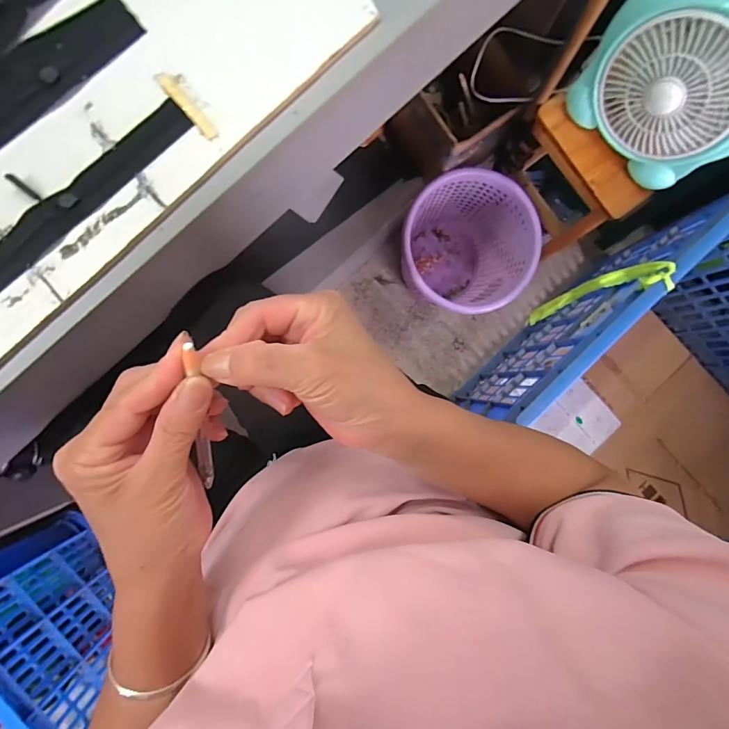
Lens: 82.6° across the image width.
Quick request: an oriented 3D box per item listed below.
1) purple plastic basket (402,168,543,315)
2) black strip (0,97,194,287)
[{"bbox_3d":[0.203,-0.248,0.960,0.264,0.300,0.271,0,88,-2],"label":"purple plastic basket"},{"bbox_3d":[-0.279,-0.095,0.333,0.344,0.009,0.031,-43,90,-4],"label":"black strip"}]

